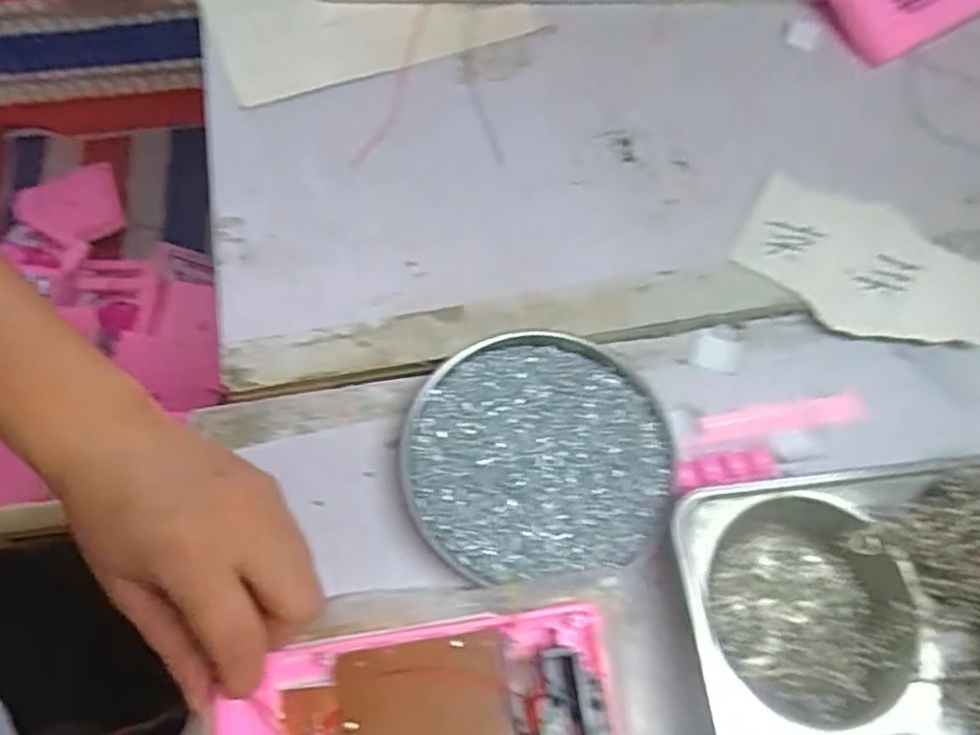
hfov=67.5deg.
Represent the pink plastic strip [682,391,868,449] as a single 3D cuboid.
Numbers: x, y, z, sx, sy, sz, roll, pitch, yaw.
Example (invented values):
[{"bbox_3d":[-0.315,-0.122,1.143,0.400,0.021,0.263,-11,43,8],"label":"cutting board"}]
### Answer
[{"bbox_3d":[0.155,0.029,0.401,0.104,0.004,0.017,-8,68,-6],"label":"pink plastic strip"}]

